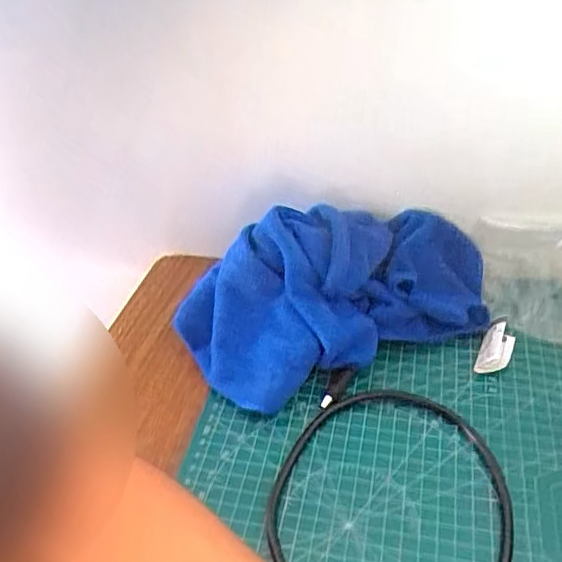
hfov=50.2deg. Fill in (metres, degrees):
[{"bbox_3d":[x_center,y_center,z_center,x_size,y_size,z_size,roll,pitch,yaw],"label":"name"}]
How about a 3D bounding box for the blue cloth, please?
[{"bbox_3d":[0.041,0.005,0.449,0.231,0.085,0.113,-17,40,-11],"label":"blue cloth"}]

